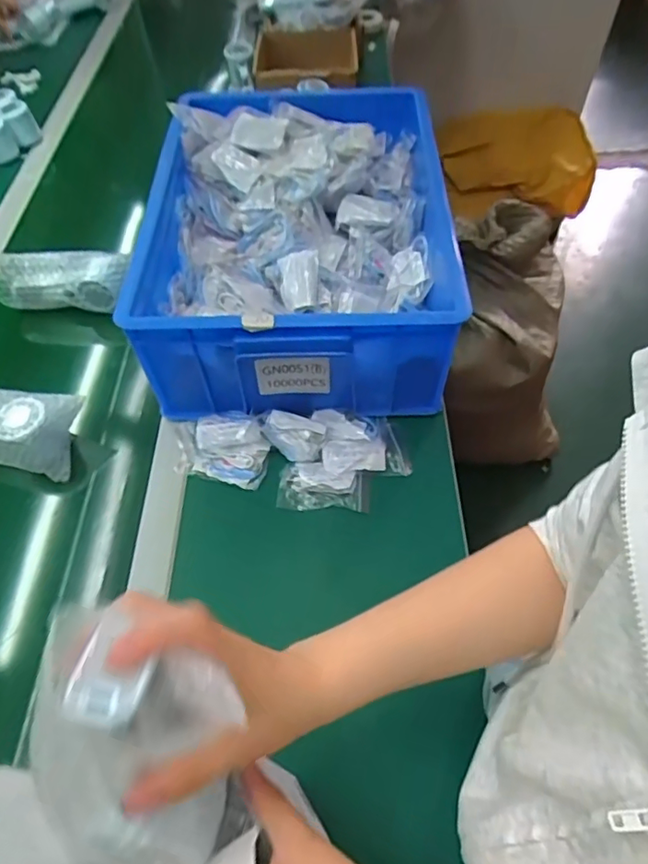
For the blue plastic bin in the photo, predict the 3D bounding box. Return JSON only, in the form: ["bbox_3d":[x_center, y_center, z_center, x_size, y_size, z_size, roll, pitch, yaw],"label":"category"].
[{"bbox_3d":[-0.025,-0.228,0.703,0.332,0.173,0.409,-2,54,3],"label":"blue plastic bin"}]

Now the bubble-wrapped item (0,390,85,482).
[{"bbox_3d":[-0.368,-0.009,0.633,0.178,0.065,0.074,7,55,10],"label":"bubble-wrapped item"}]

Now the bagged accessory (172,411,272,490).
[{"bbox_3d":[-0.116,0.014,0.633,0.109,0.023,0.083,10,73,3],"label":"bagged accessory"}]

